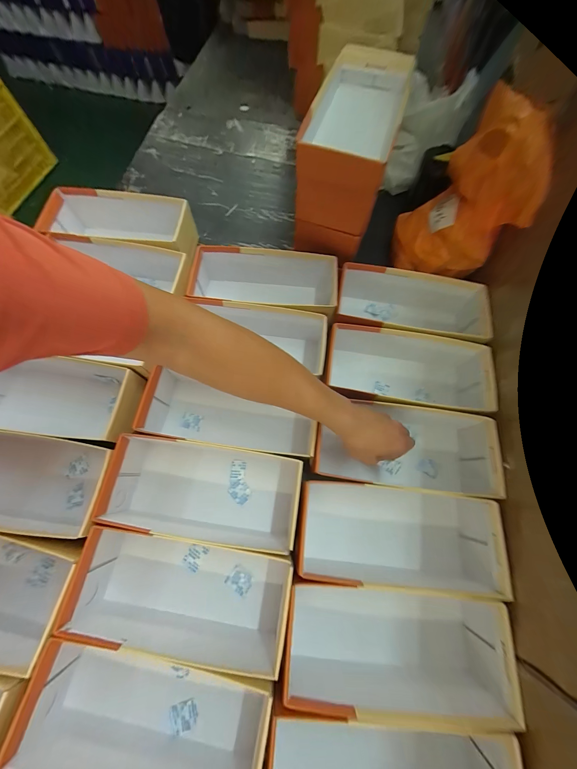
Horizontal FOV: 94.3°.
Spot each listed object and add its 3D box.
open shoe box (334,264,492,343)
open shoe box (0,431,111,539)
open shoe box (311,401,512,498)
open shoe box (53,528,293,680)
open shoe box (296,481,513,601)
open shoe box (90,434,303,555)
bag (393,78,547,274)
[{"bbox_3d":[0.244,-0.137,0.545,0.291,0.106,0.140,11,70,2],"label":"open shoe box"},{"bbox_3d":[-0.415,0.147,0.419,0.286,0.092,0.126,7,70,1],"label":"open shoe box"},{"bbox_3d":[0.189,0.109,0.450,0.266,0.090,0.135,6,70,1],"label":"open shoe box"},{"bbox_3d":[-0.146,0.292,0.375,0.282,0.091,0.148,9,70,2],"label":"open shoe box"},{"bbox_3d":[0.158,0.227,0.411,0.283,0.097,0.126,6,70,1],"label":"open shoe box"},{"bbox_3d":[-0.124,0.162,0.422,0.286,0.090,0.133,9,70,2],"label":"open shoe box"},{"bbox_3d":[0.323,-0.335,0.498,0.168,0.263,0.159,20,71,6],"label":"bag"}]

